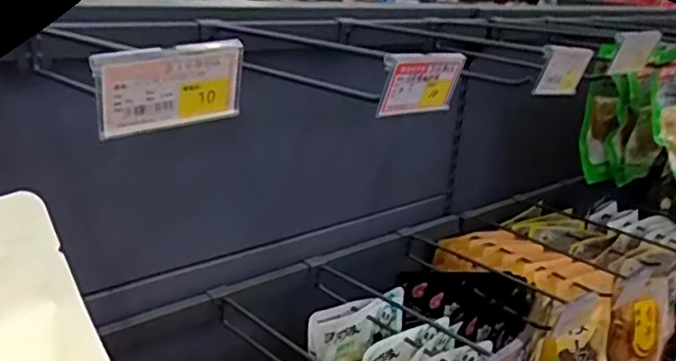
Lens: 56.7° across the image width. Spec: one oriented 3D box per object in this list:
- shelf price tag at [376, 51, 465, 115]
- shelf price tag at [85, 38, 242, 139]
[{"bbox_3d":[0.061,-0.071,0.459,0.074,0.049,0.011,-12,39,-39],"label":"shelf price tag"},{"bbox_3d":[-0.088,-0.049,0.333,0.079,0.047,0.005,-17,42,-31],"label":"shelf price tag"}]

